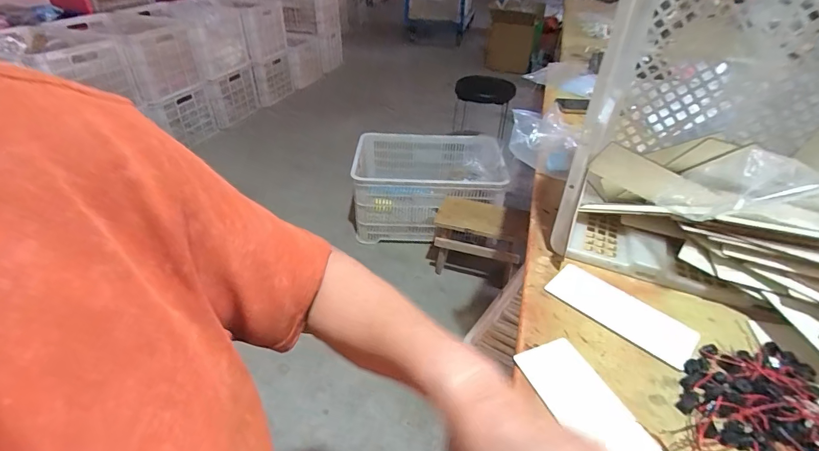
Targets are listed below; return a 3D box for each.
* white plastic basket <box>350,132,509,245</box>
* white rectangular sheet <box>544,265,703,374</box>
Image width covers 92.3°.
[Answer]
[{"bbox_3d":[0.062,-0.174,1.654,0.554,0.275,0.390,3,37,2],"label":"white plastic basket"},{"bbox_3d":[0.233,0.093,0.437,0.067,0.006,0.146,-28,48,-34],"label":"white rectangular sheet"}]

